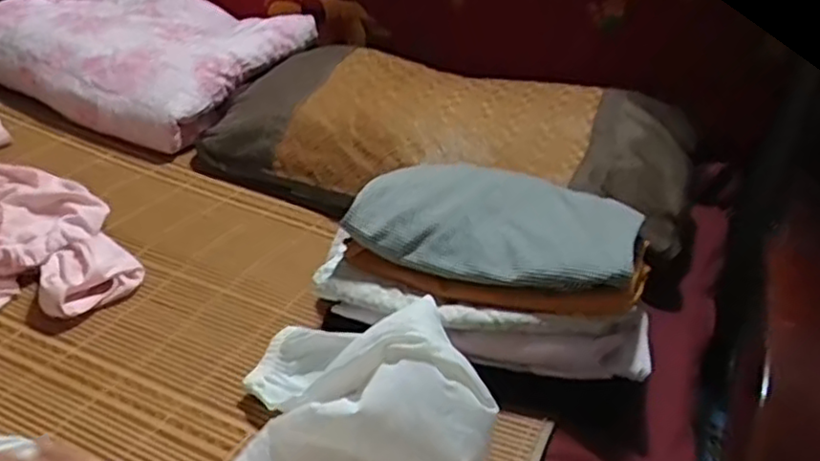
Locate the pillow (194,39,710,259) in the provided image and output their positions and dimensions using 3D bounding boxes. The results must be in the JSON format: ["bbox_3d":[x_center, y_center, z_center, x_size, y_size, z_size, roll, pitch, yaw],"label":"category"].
[{"bbox_3d":[0.057,-0.134,0.993,0.655,0.113,0.349,18,33,20],"label":"pillow"}]

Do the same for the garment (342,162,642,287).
[{"bbox_3d":[0.082,-0.004,0.658,0.267,0.042,0.152,11,31,9],"label":"garment"}]

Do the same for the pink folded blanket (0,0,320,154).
[{"bbox_3d":[-0.448,-0.305,1.182,0.439,0.120,0.357,19,34,22],"label":"pink folded blanket"}]

